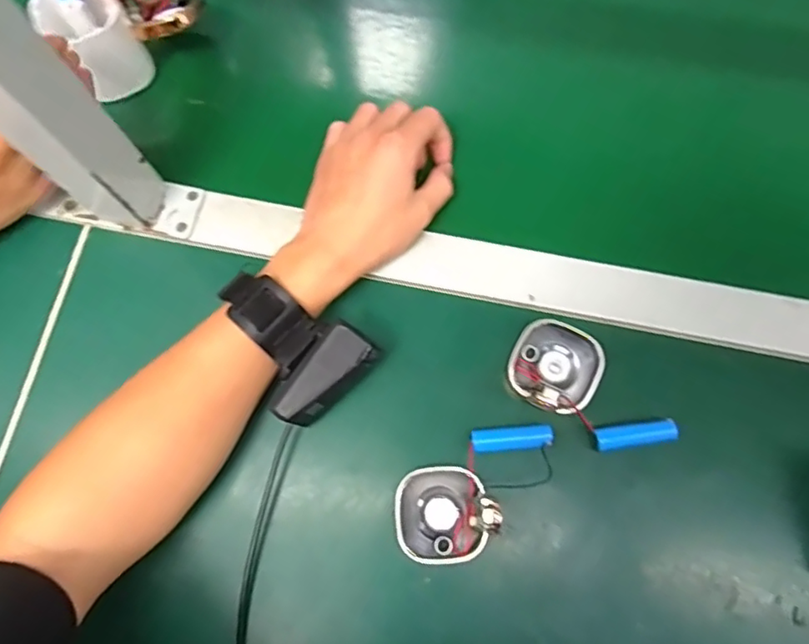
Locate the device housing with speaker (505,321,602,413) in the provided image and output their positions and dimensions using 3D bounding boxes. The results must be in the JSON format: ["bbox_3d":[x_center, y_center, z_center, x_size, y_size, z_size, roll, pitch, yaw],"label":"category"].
[{"bbox_3d":[0.097,0.030,0.379,0.055,0.017,0.054,29,76,7],"label":"device housing with speaker"}]

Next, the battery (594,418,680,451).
[{"bbox_3d":[0.144,0.070,0.366,0.051,0.014,0.014,-8,75,-3],"label":"battery"}]

